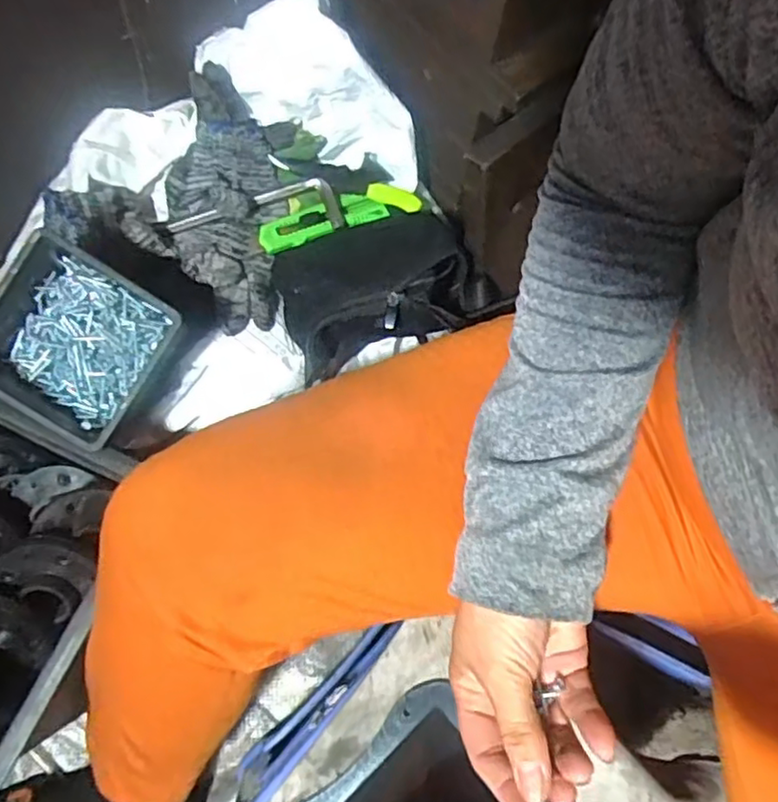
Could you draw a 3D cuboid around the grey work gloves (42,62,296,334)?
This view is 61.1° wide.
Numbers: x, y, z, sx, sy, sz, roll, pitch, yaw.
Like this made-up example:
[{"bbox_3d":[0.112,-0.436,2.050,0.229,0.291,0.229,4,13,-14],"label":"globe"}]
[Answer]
[{"bbox_3d":[-0.168,-0.189,0.592,0.199,0.059,0.187,27,73,7],"label":"grey work gloves"}]

